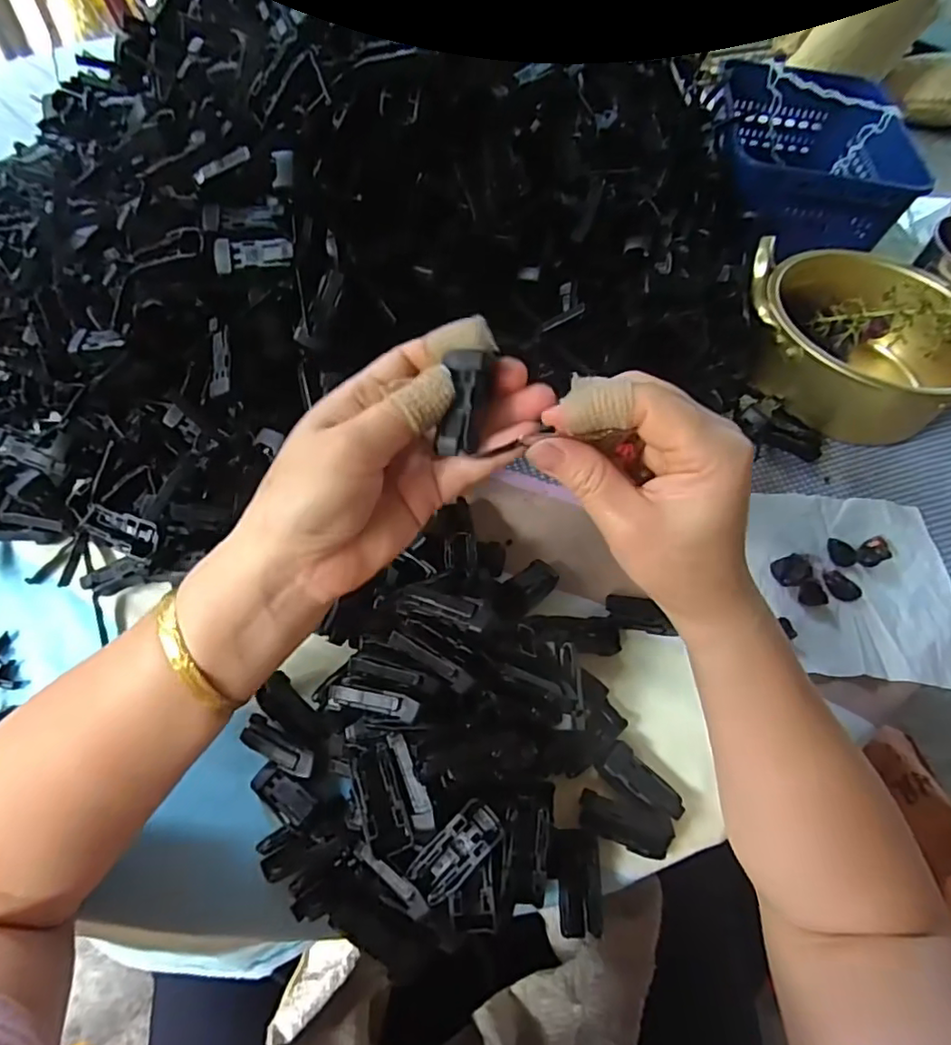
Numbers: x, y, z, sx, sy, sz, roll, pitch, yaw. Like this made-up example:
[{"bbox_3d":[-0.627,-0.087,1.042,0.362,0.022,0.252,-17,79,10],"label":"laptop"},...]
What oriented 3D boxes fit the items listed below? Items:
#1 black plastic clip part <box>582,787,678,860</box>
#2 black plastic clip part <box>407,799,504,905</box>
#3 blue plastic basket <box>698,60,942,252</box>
[{"bbox_3d":[0.078,0.156,0.306,0.047,0.017,0.020,19,59,7],"label":"black plastic clip part"},{"bbox_3d":[-0.008,0.147,0.267,0.044,0.016,0.020,-44,69,-6],"label":"black plastic clip part"},{"bbox_3d":[0.330,-0.374,0.612,0.187,0.092,0.253,15,59,5],"label":"blue plastic basket"}]

